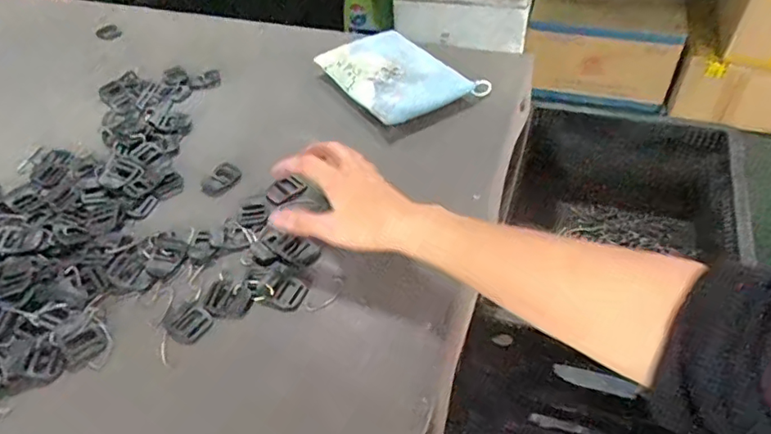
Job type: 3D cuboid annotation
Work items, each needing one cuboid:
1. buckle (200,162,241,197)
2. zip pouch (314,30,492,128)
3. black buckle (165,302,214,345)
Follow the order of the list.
[{"bbox_3d":[-0.166,-0.037,0.556,0.031,0.010,0.039,30,56,29],"label":"buckle"},{"bbox_3d":[0.015,-0.173,0.654,0.129,0.027,0.159,-27,50,-20],"label":"zip pouch"},{"bbox_3d":[-0.156,0.083,0.435,0.034,0.004,0.030,27,54,27],"label":"black buckle"}]

